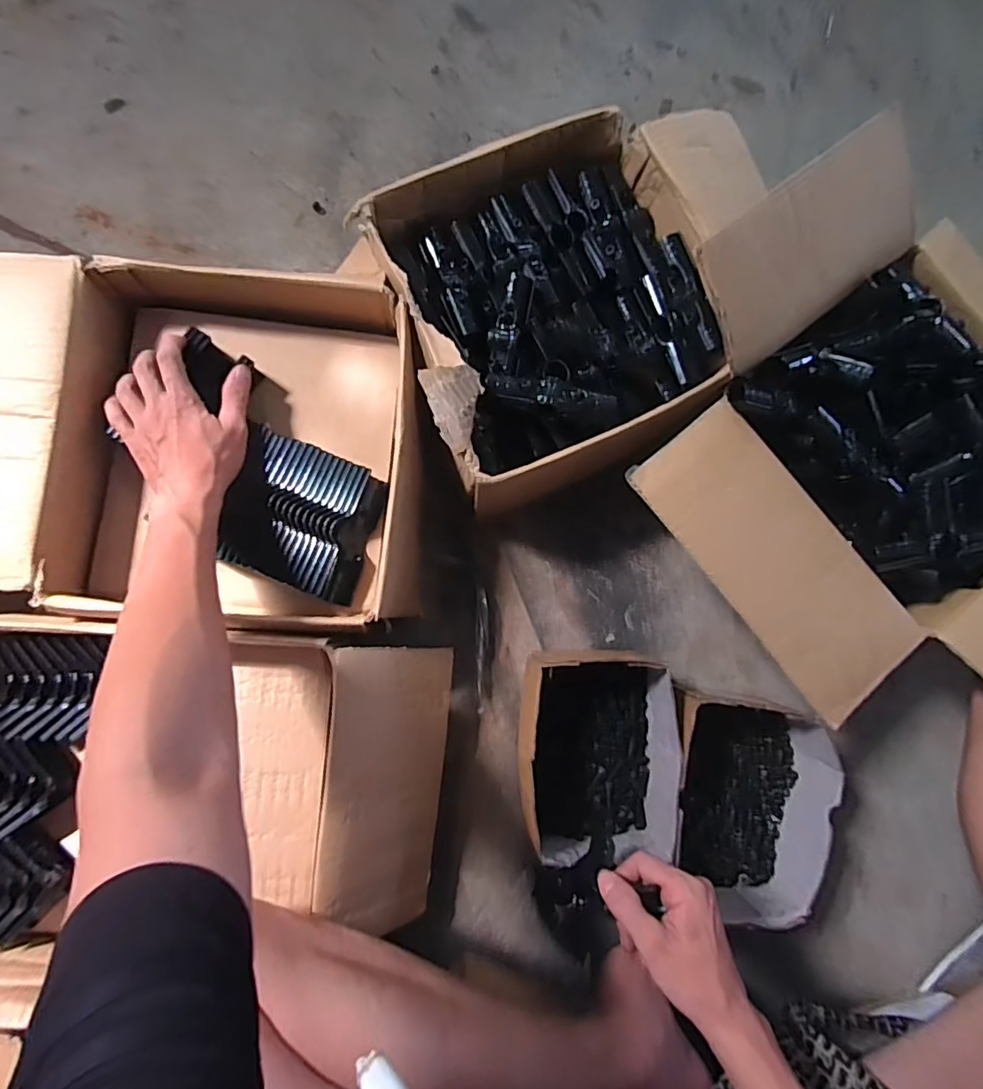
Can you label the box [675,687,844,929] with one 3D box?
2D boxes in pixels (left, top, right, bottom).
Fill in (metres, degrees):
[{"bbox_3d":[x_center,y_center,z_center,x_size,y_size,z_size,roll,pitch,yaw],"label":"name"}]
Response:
[{"bbox_3d":[0.260,0.268,0.595,0.165,0.104,0.208,6,84,-5],"label":"box"}]

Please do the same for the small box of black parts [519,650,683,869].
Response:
[{"bbox_3d":[0.106,0.216,0.587,0.153,0.098,0.198,1,85,-5],"label":"small box of black parts"}]

